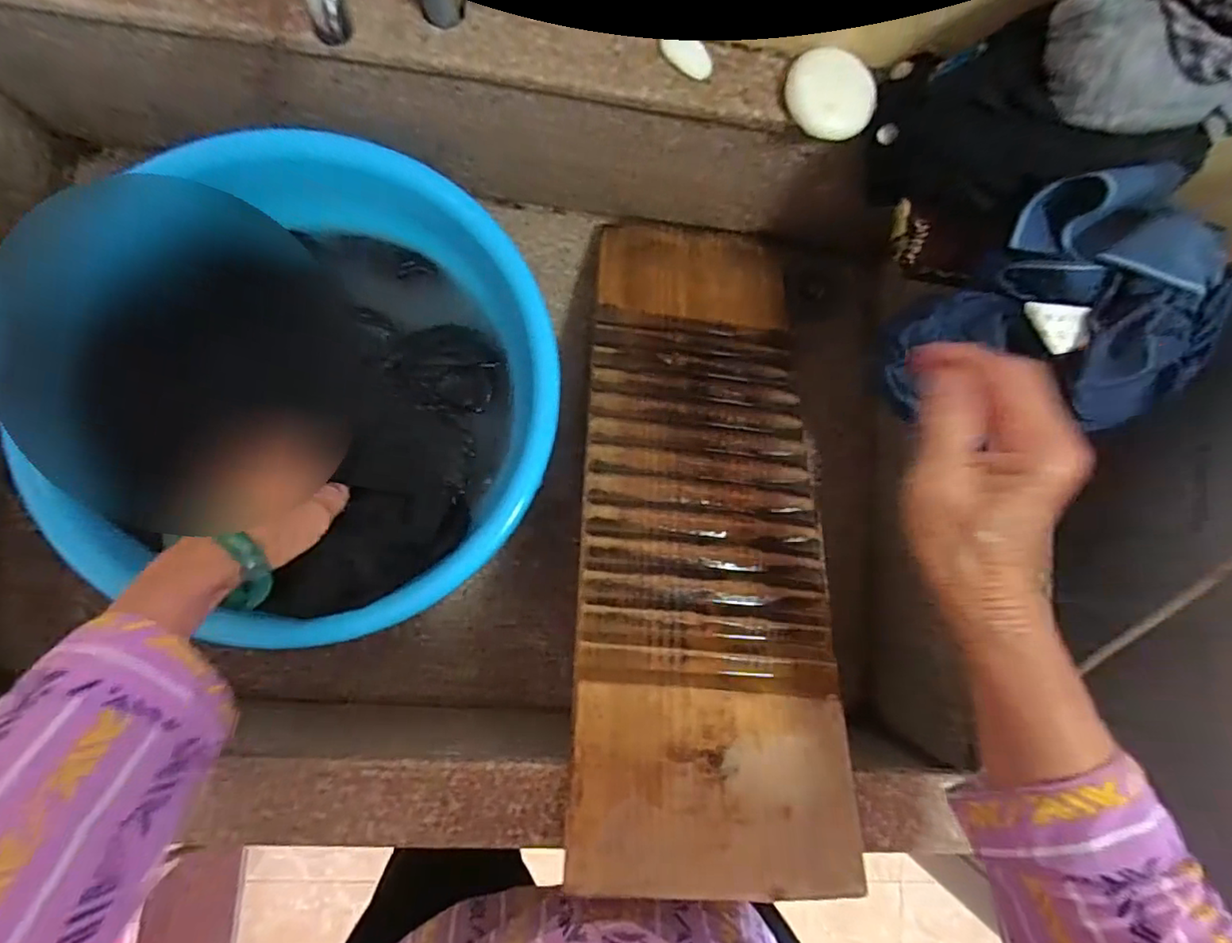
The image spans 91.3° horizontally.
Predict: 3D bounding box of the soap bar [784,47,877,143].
[{"bbox_3d":[0.145,-0.255,0.409,0.059,0.022,0.048,11,85,-3],"label":"soap bar"}]

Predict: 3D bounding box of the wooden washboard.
[{"bbox_3d":[0.066,0.009,0.450,0.173,0.014,0.506,6,62,-7],"label":"wooden washboard"}]

